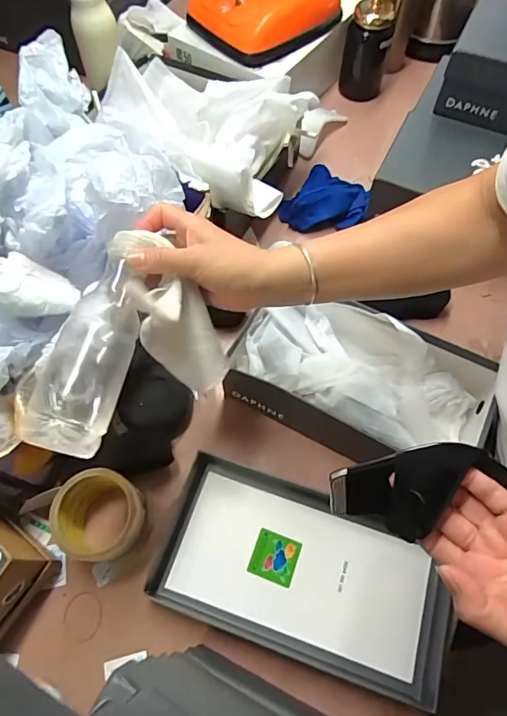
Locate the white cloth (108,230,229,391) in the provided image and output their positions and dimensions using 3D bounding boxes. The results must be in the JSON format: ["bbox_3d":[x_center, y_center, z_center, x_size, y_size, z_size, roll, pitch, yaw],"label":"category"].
[{"bbox_3d":[-0.072,-0.037,0.398,0.060,0.151,0.048,-34,25,-15],"label":"white cloth"}]

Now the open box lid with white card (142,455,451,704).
[{"bbox_3d":[0.053,0.230,0.496,0.301,0.028,0.161,17,65,8],"label":"open box lid with white card"}]

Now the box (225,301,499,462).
[{"bbox_3d":[0.131,0.023,0.555,0.293,0.088,0.160,24,67,11],"label":"box"}]

